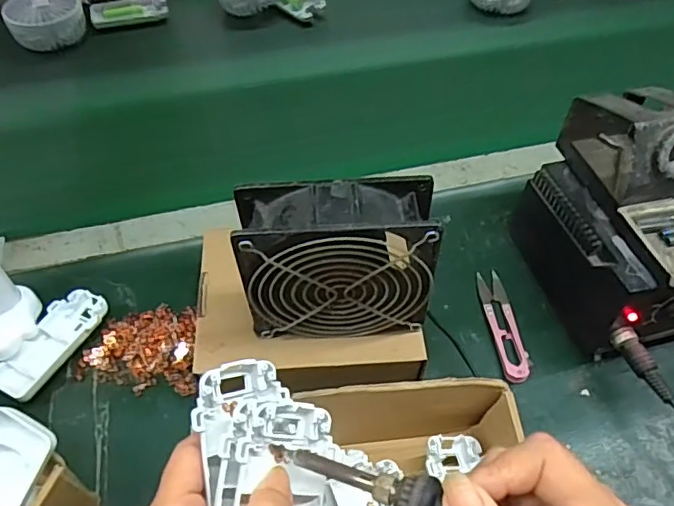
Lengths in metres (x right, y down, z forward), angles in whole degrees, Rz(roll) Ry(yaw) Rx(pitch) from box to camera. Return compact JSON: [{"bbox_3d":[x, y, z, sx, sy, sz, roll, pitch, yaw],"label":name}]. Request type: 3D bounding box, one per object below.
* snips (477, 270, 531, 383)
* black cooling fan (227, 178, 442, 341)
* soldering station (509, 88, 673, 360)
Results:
[{"bbox_3d":[0.138,0.057,0.467,0.023,0.014,0.104,-4,54,-4],"label":"snips"},{"bbox_3d":[0.000,0.008,0.366,0.117,0.112,0.045,-2,54,-4],"label":"black cooling fan"},{"bbox_3d":[0.226,-0.026,0.439,0.106,0.157,0.173,-13,55,-10],"label":"soldering station"}]

